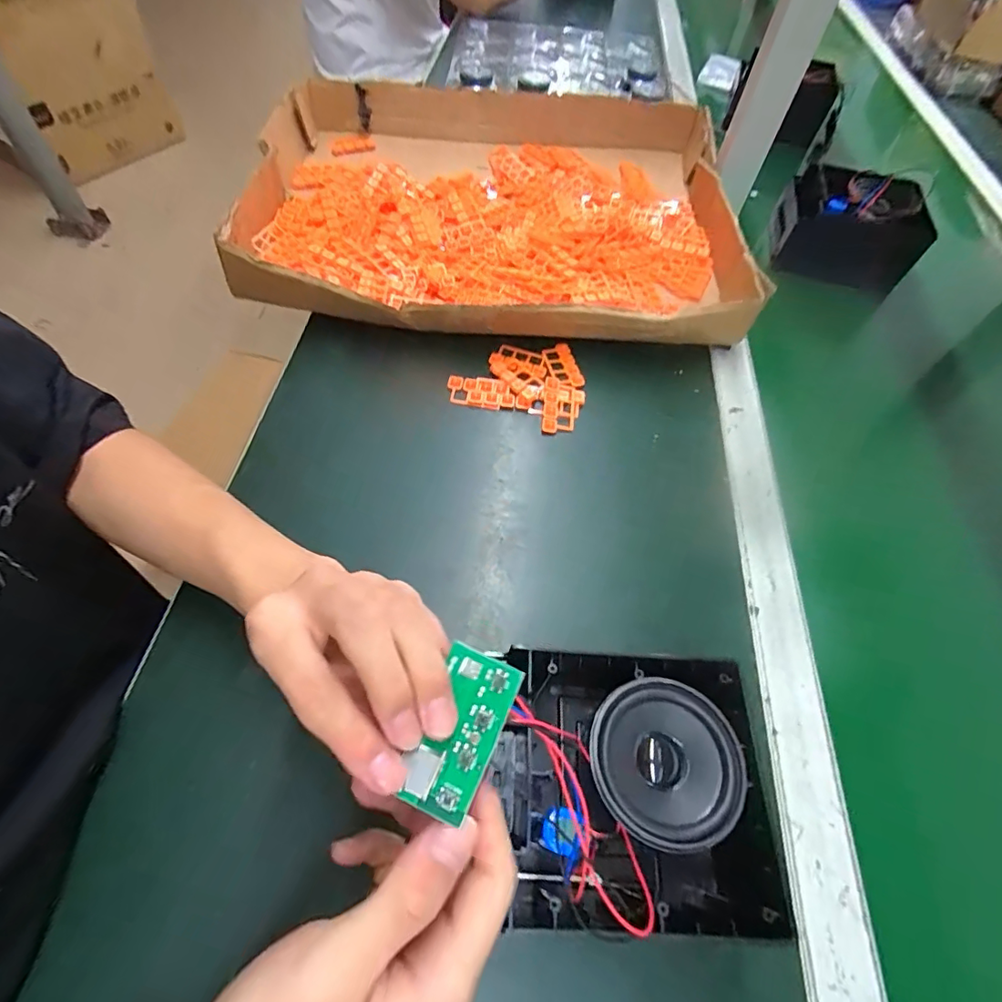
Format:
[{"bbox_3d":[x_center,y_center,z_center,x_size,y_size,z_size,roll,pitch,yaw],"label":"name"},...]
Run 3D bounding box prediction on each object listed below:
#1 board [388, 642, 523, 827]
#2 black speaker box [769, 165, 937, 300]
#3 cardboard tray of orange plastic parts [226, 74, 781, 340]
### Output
[{"bbox_3d":[-0.014,0.083,0.183,0.026,0.004,0.054,21,71,9],"label":"board"},{"bbox_3d":[0.416,-0.333,0.619,0.143,0.090,0.119,20,59,8],"label":"black speaker box"},{"bbox_3d":[-0.009,-0.329,0.568,0.512,0.067,0.407,2,58,-3],"label":"cardboard tray of orange plastic parts"}]

